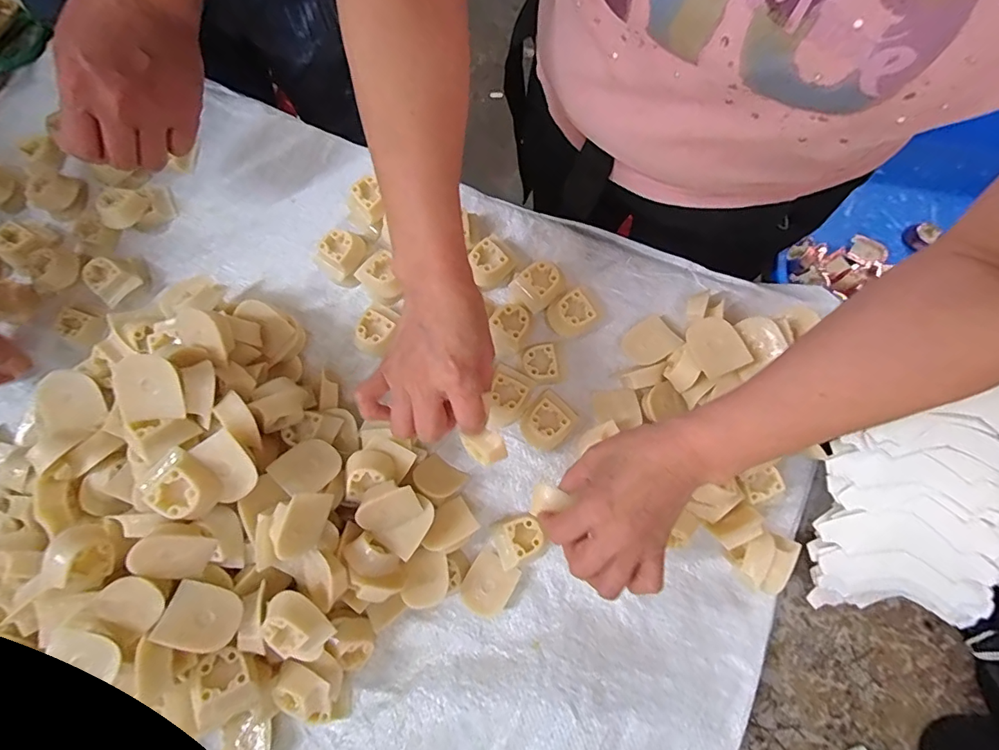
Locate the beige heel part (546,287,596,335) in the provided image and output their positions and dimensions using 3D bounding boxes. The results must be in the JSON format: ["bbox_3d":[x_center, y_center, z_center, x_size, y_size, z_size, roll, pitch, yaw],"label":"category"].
[{"bbox_3d":[0.064,-0.055,0.430,0.039,0.031,0.035,-37,80,-6],"label":"beige heel part"}]

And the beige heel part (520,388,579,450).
[{"bbox_3d":[0.042,0.042,0.415,0.037,0.033,0.049,38,82,8],"label":"beige heel part"}]

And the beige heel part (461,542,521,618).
[{"bbox_3d":[-0.009,0.175,0.396,0.039,0.017,0.048,35,81,8],"label":"beige heel part"}]

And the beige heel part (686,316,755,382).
[{"bbox_3d":[0.173,-0.024,0.374,0.037,0.012,0.048,-30,71,11],"label":"beige heel part"}]

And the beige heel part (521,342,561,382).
[{"bbox_3d":[0.038,-0.010,0.433,0.031,0.016,0.034,-9,78,0],"label":"beige heel part"}]

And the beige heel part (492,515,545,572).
[{"bbox_3d":[0.016,0.141,0.401,0.044,0.021,0.031,-37,80,-6],"label":"beige heel part"}]

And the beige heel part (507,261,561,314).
[{"bbox_3d":[0.035,-0.081,0.436,0.040,0.031,0.038,-36,80,-6],"label":"beige heel part"}]

